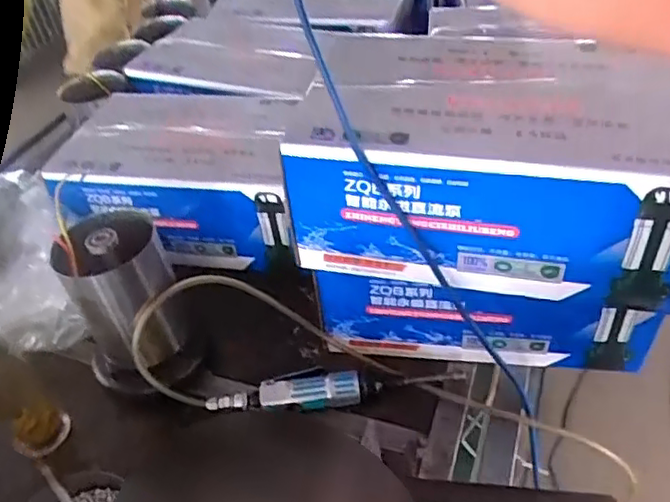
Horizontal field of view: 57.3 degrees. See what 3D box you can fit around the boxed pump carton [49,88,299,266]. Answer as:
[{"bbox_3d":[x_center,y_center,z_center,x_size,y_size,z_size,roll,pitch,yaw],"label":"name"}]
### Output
[{"bbox_3d":[-0.233,-0.121,0.985,0.361,0.163,0.228,1,43,9],"label":"boxed pump carton"}]

